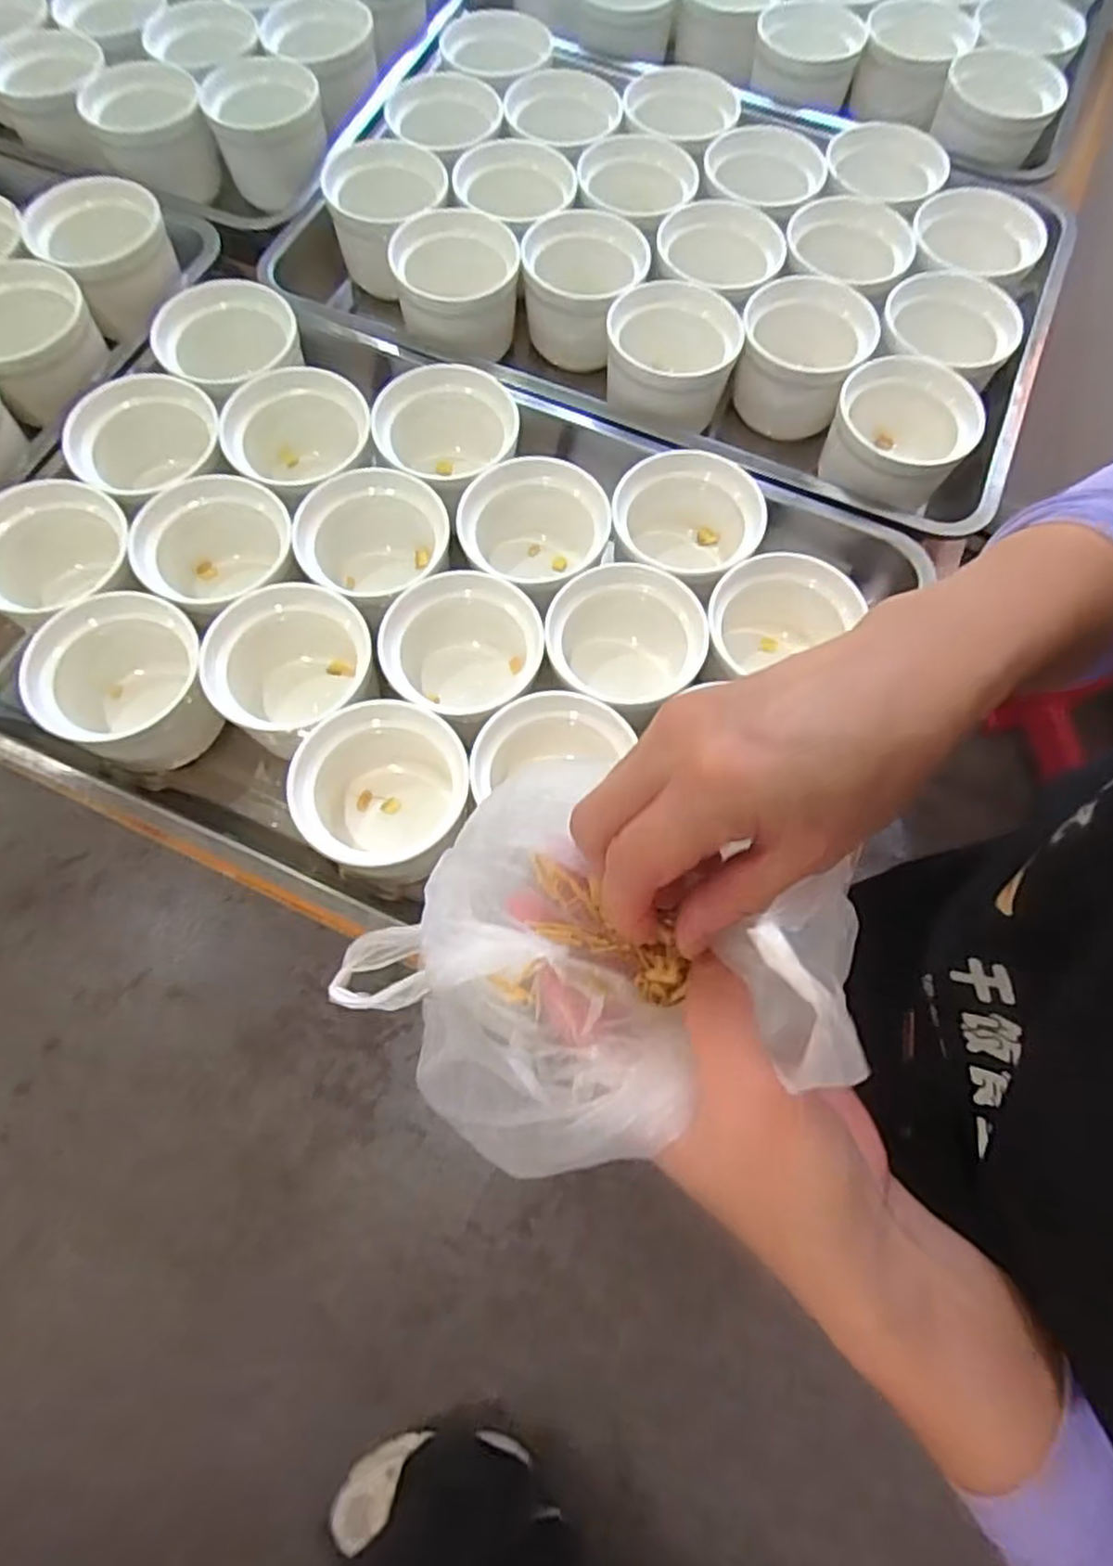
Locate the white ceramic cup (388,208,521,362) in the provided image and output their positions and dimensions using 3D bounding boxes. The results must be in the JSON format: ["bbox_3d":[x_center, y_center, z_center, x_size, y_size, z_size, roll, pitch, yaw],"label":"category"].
[{"bbox_3d":[-0.077,-0.391,0.580,0.091,0.067,0.096,0,70,-1],"label":"white ceramic cup"}]

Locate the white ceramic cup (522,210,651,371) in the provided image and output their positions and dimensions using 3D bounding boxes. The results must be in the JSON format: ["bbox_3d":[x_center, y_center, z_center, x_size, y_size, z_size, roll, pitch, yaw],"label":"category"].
[{"bbox_3d":[0.021,-0.391,0.589,0.090,0.067,0.100,10,70,3],"label":"white ceramic cup"}]

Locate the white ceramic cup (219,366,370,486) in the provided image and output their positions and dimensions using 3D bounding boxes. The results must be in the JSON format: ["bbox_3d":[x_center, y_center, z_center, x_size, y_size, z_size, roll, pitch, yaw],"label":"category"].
[{"bbox_3d":[-0.179,-0.236,0.524,0.095,0.069,0.085,-21,72,-8],"label":"white ceramic cup"}]

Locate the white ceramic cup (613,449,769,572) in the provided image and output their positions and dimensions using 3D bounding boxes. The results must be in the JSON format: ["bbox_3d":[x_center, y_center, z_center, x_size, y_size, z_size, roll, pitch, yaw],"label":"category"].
[{"bbox_3d":[0.086,-0.167,0.509,0.096,0.079,0.081,-8,71,-4],"label":"white ceramic cup"}]

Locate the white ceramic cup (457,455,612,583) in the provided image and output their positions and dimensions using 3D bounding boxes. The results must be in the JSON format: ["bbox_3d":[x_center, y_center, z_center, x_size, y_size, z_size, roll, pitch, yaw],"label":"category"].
[{"bbox_3d":[-0.015,-0.161,0.505,0.097,0.070,0.103,0,70,-1],"label":"white ceramic cup"}]

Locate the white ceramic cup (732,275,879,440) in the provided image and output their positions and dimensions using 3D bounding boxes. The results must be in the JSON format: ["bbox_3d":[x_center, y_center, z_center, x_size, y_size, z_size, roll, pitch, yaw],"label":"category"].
[{"bbox_3d":[0.185,-0.322,0.568,0.092,0.071,0.096,0,70,-1],"label":"white ceramic cup"}]

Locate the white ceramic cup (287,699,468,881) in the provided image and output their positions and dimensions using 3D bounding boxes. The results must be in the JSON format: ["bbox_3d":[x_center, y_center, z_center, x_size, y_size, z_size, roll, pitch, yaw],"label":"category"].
[{"bbox_3d":[-0.098,0.012,0.442,0.093,0.079,0.098,0,70,-1],"label":"white ceramic cup"}]

